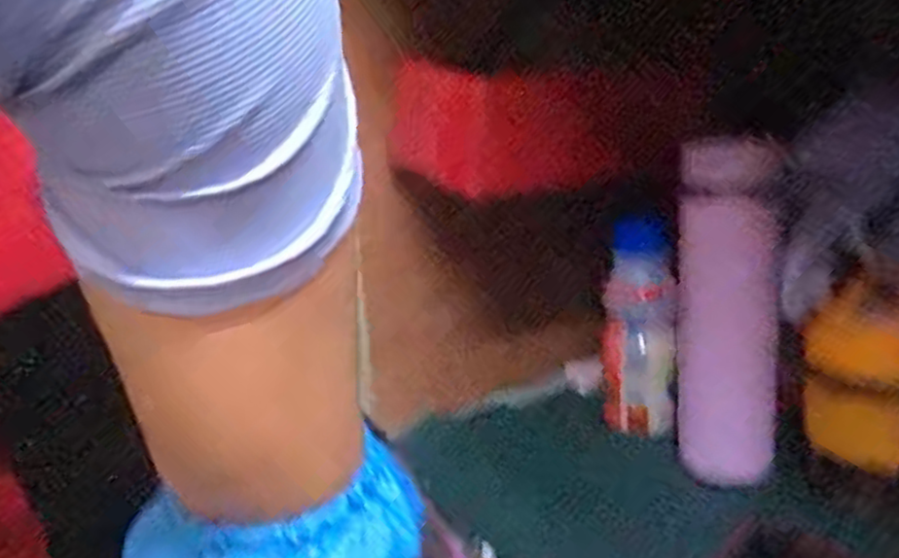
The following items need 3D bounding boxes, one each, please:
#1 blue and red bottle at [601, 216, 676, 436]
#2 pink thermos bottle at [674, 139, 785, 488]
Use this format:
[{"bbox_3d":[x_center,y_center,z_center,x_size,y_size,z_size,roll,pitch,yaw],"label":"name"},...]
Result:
[{"bbox_3d":[0.146,0.036,0.556,0.051,0.164,0.055,-2,16,6],"label":"blue and red bottle"},{"bbox_3d":[0.189,0.025,0.483,0.065,0.235,0.067,3,17,20],"label":"pink thermos bottle"}]

